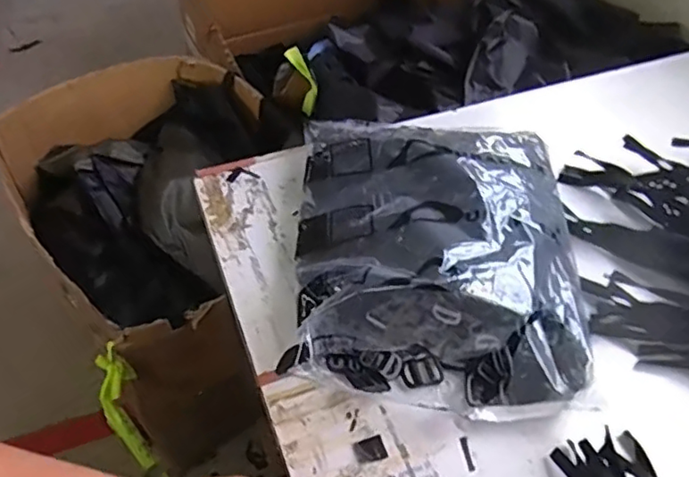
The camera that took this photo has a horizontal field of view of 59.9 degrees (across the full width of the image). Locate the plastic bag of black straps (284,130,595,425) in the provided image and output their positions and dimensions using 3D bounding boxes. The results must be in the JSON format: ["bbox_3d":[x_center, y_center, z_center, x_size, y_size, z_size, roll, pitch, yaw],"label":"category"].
[{"bbox_3d":[0.085,-0.003,0.570,0.260,0.087,0.329,2,51,-1],"label":"plastic bag of black straps"}]

